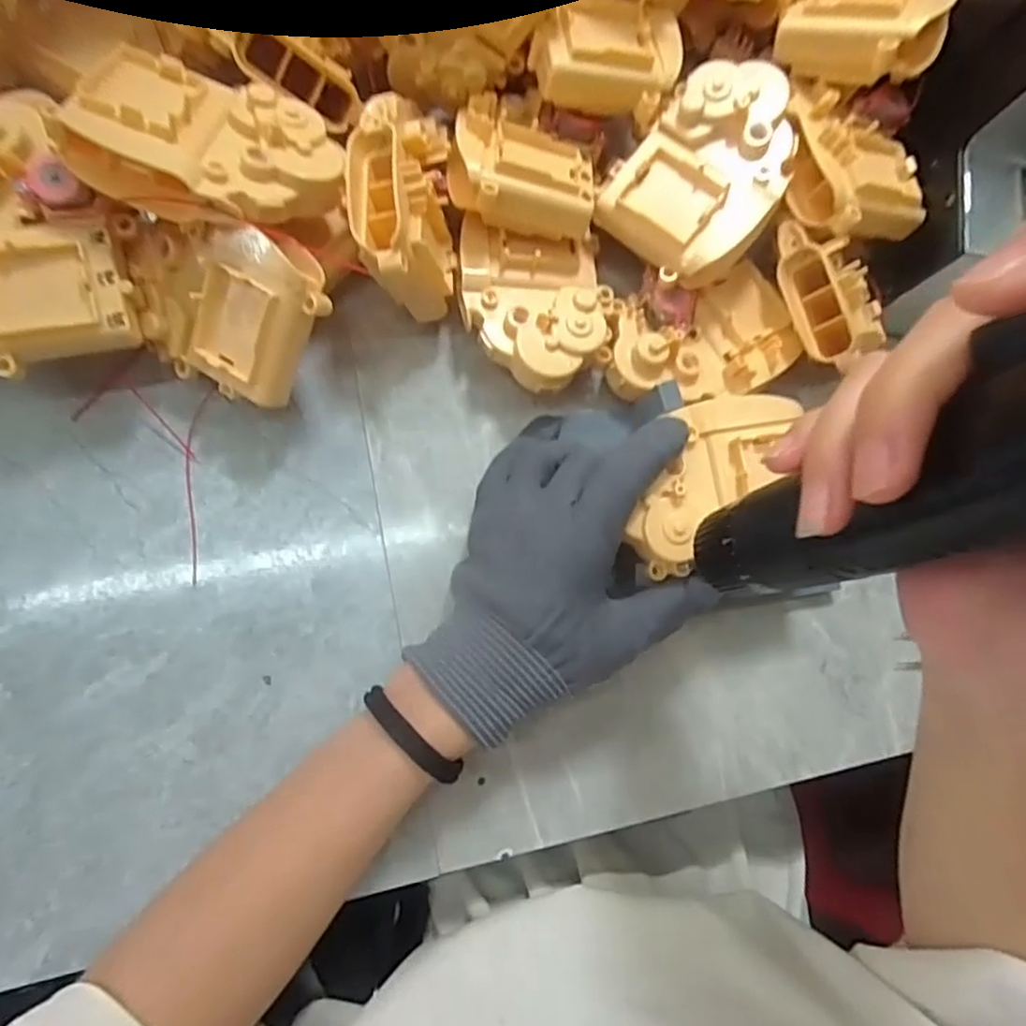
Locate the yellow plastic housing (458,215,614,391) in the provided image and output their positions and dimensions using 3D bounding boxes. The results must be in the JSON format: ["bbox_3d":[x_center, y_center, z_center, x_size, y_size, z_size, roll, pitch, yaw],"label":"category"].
[{"bbox_3d":[0.010,-0.099,0.326,0.074,0.039,0.080,3,81,-7],"label":"yellow plastic housing"}]

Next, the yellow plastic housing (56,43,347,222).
[{"bbox_3d":[-0.123,-0.150,0.259,0.099,0.029,0.066,11,80,-6],"label":"yellow plastic housing"}]

